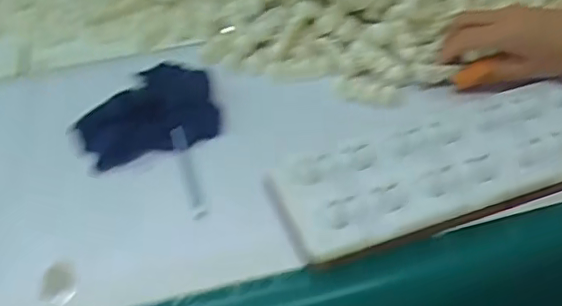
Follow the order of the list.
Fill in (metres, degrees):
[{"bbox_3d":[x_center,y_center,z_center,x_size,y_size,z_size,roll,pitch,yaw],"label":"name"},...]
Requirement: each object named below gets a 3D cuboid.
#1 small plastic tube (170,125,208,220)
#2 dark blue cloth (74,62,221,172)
[{"bbox_3d":[-0.073,0.012,0.447,0.012,0.011,0.093,-13,41,-11],"label":"small plastic tube"},{"bbox_3d":[-0.118,-0.041,0.497,0.110,0.030,0.105,-18,42,-16],"label":"dark blue cloth"}]

